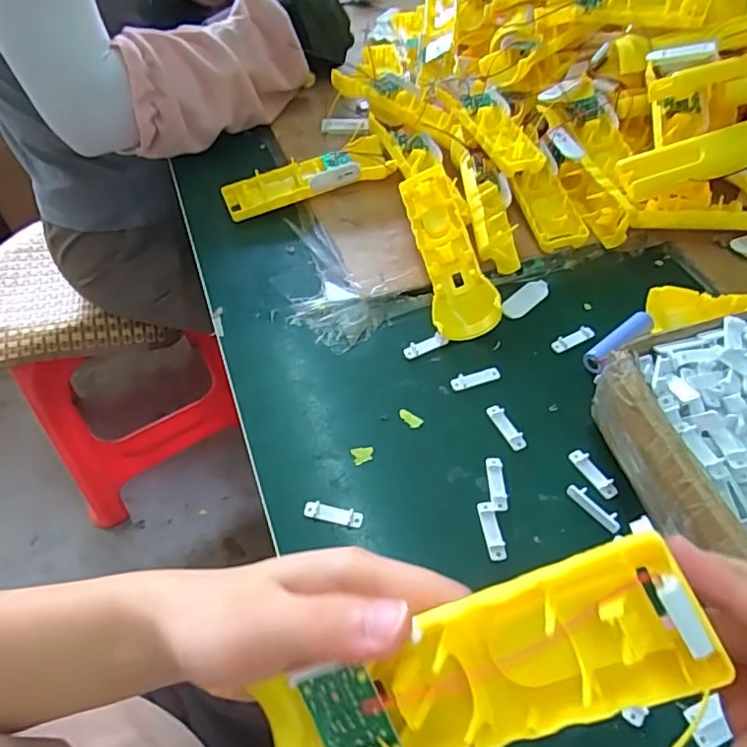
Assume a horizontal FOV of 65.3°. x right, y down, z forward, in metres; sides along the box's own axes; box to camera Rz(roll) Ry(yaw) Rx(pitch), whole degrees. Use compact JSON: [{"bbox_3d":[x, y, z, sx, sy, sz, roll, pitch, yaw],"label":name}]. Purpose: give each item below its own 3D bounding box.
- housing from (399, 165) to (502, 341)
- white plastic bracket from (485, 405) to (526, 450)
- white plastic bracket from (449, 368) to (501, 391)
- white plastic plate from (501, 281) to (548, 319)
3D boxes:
[{"bbox_3d":[0.057,-0.106,0.479,0.046,0.030,0.162,-11,66,-8],"label":"housing"},{"bbox_3d":[0.093,0.037,0.409,0.010,0.006,0.037,-23,56,-17],"label":"white plastic bracket"},{"bbox_3d":[0.077,0.004,0.436,0.038,0.005,0.009,-14,54,-10],"label":"white plastic bracket"},{"bbox_3d":[0.126,-0.063,0.486,0.053,0.004,0.020,-36,60,-24],"label":"white plastic plate"}]

